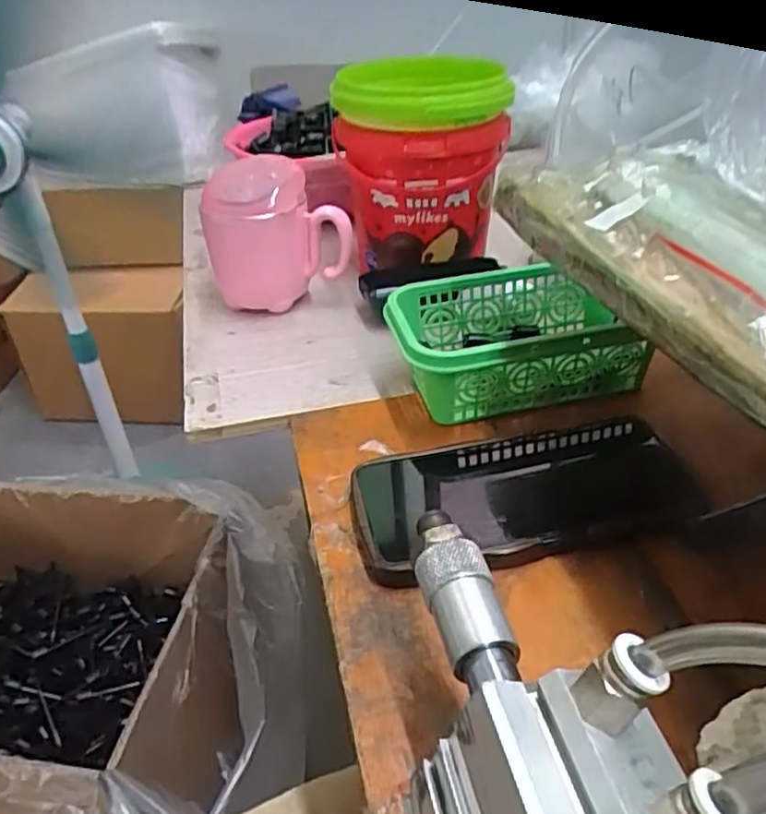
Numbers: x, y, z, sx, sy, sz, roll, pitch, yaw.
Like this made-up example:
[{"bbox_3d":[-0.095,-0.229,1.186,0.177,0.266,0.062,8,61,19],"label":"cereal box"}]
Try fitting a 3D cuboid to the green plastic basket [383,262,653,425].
[{"bbox_3d":[0.076,-0.038,0.423,0.139,0.055,0.099,-7,35,-5],"label":"green plastic basket"}]

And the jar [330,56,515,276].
[{"bbox_3d":[0.027,-0.186,0.538,0.117,0.148,0.112,-16,37,-17],"label":"jar"}]

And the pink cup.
[{"bbox_3d":[-0.082,-0.133,0.530,0.103,0.108,0.069,-9,36,-9],"label":"pink cup"}]

